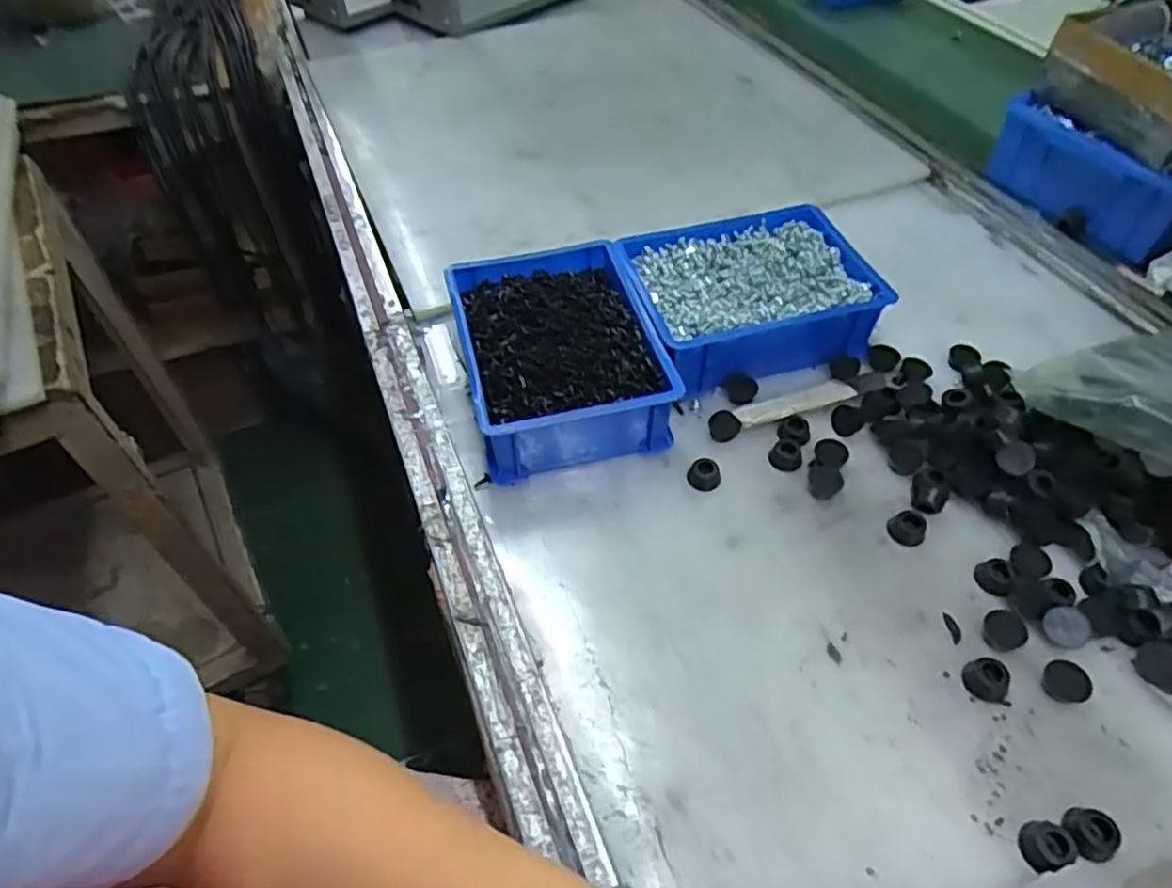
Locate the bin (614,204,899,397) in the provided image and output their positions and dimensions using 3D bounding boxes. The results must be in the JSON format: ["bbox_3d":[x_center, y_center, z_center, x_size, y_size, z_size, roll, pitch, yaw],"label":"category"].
[{"bbox_3d":[0.138,-0.125,0.609,0.201,0.070,0.153,-13,50,-10],"label":"bin"}]

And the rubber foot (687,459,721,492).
[{"bbox_3d":[0.089,0.023,0.522,0.023,0.015,0.018,-13,50,-10],"label":"rubber foot"}]

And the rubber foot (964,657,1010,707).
[{"bbox_3d":[0.242,0.141,0.419,0.025,0.013,0.023,19,52,17],"label":"rubber foot"}]

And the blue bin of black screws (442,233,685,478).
[{"bbox_3d":[-0.025,-0.074,0.573,0.147,0.071,0.203,-13,50,-9],"label":"blue bin of black screws"}]

